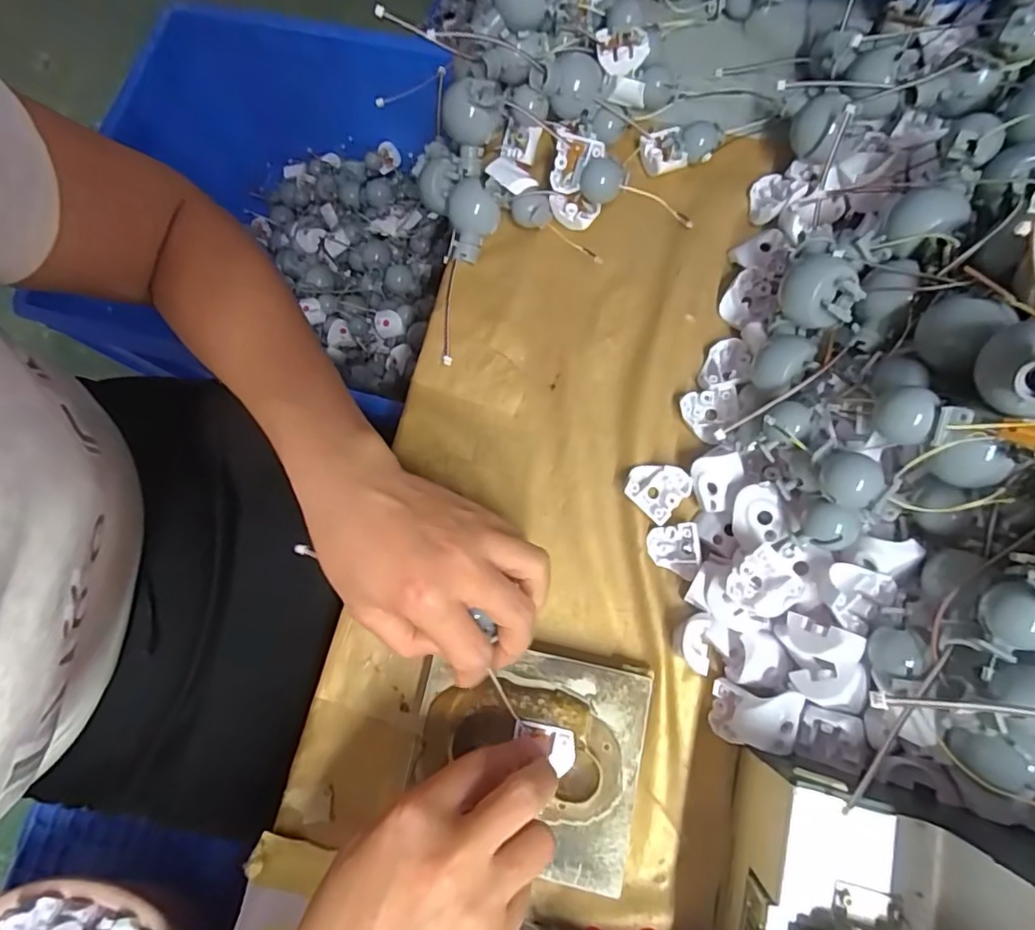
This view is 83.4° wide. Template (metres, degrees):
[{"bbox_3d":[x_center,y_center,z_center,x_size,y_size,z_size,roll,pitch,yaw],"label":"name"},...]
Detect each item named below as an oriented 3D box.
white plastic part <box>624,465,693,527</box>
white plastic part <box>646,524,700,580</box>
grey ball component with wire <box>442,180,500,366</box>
[{"bbox_3d":[0.080,0.014,0.338,0.032,0.016,0.032,41,83,12],"label":"white plastic part"},{"bbox_3d":[0.087,0.049,0.324,0.023,0.025,0.029,-3,77,3],"label":"white plastic part"},{"bbox_3d":[-0.030,-0.123,0.377,0.034,0.029,0.119,0,77,4],"label":"grey ball component with wire"}]

